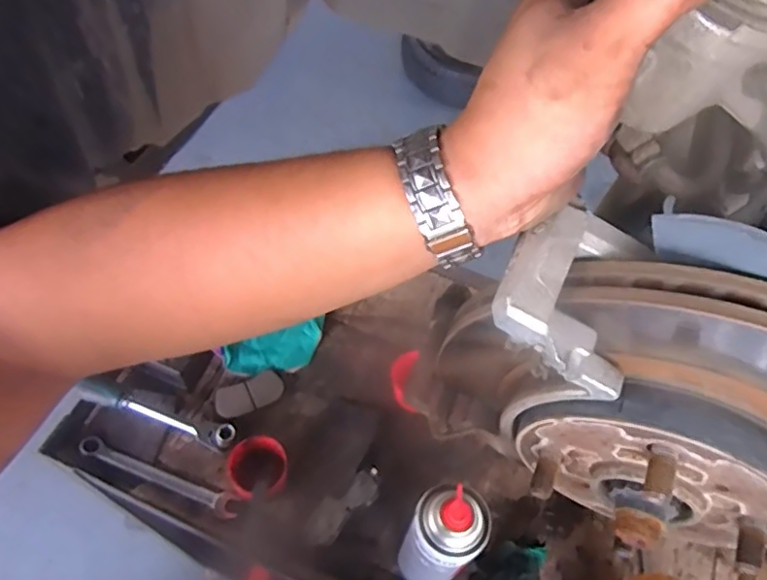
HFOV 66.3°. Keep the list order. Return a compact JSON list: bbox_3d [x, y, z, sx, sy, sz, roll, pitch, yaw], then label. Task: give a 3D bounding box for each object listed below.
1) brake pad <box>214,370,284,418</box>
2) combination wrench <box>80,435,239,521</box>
[{"bbox_3d":[-0.173,0.137,0.759,0.087,0.020,0.045,-19,61,-16],"label":"brake pad"},{"bbox_3d":[-0.267,0.222,0.699,0.203,0.018,0.027,20,59,8],"label":"combination wrench"}]

